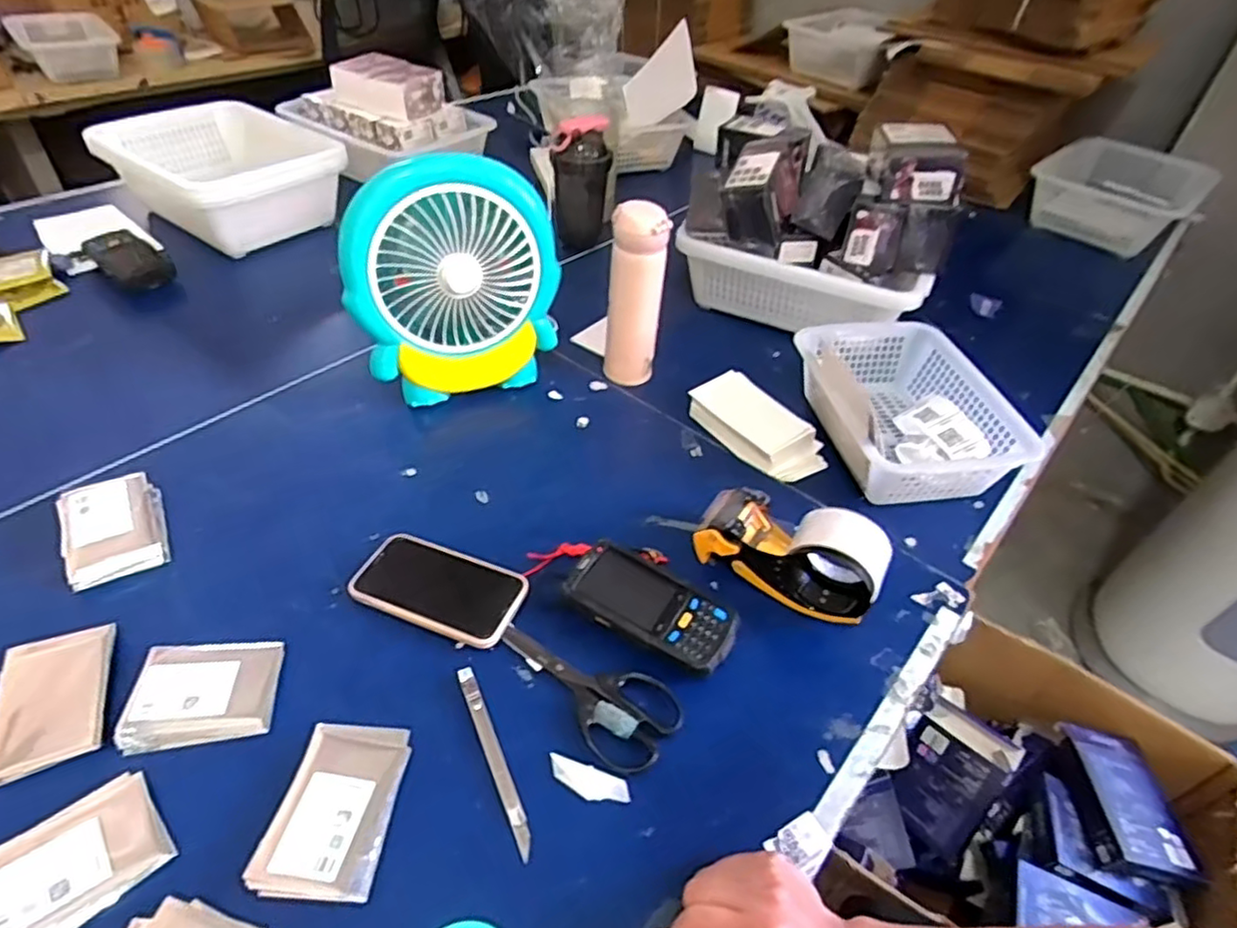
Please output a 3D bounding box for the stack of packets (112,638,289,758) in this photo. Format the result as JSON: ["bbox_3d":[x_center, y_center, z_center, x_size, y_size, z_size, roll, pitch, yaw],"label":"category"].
[{"bbox_3d":[-0.324,0.177,0.525,0.101,0.015,0.080,-5,44,-11],"label":"stack of packets"}]

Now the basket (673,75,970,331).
[{"bbox_3d":[0.272,-0.333,0.931,0.337,0.245,0.187,25,46,20],"label":"basket"}]

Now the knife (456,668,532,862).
[{"bbox_3d":[-0.094,0.218,0.507,0.012,0.004,0.151,-16,47,-22],"label":"knife"}]

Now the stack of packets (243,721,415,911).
[{"bbox_3d":[-0.196,0.239,0.470,0.075,0.015,0.116,7,43,1],"label":"stack of packets"}]

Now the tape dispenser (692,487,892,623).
[{"bbox_3d":[0.153,0.071,0.619,0.180,0.098,0.070,27,47,21],"label":"tape dispenser"}]

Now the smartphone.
[{"bbox_3d":[-0.162,0.109,0.608,0.152,0.014,0.085,19,45,14],"label":"smartphone"}]

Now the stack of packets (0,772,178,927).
[{"bbox_3d":[-0.358,0.259,0.433,0.104,0.016,0.077,-31,54,-33],"label":"stack of packets"}]

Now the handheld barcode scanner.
[{"bbox_3d":[0.027,0.130,0.592,0.148,0.034,0.071,25,46,20],"label":"handheld barcode scanner"}]

